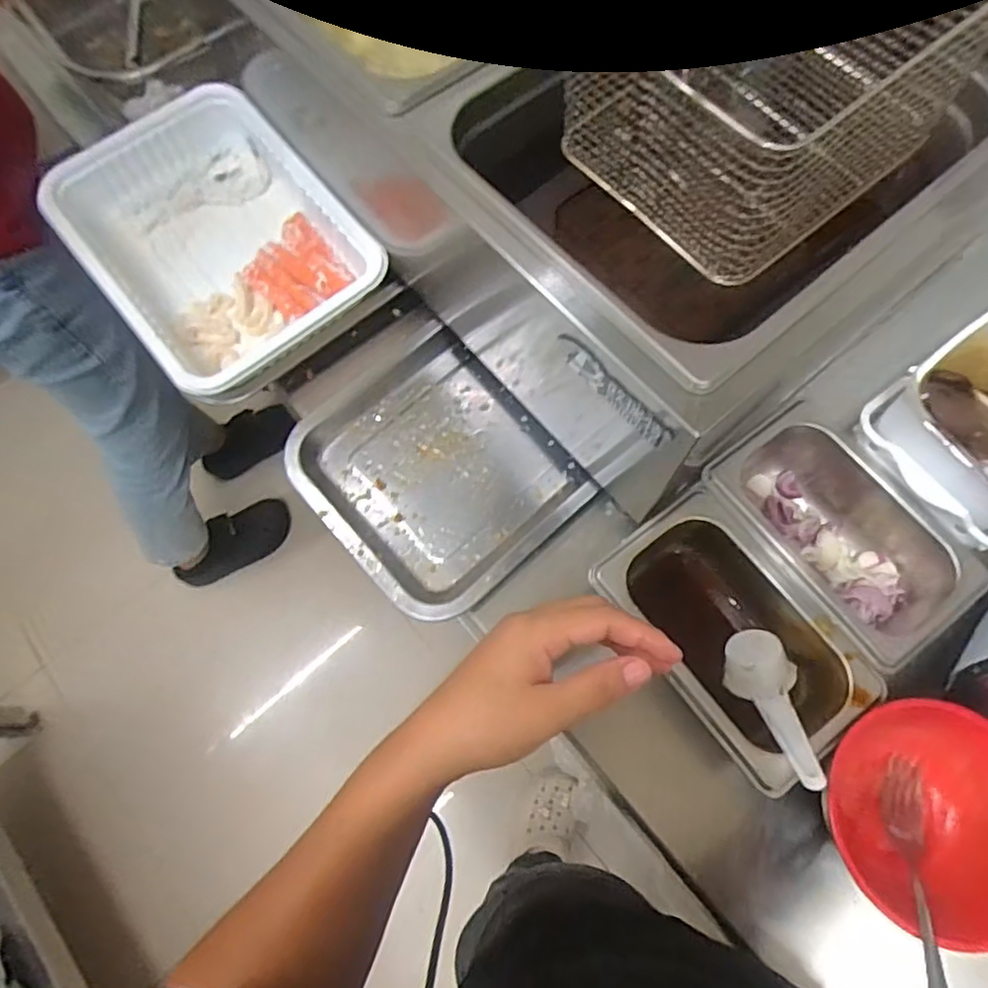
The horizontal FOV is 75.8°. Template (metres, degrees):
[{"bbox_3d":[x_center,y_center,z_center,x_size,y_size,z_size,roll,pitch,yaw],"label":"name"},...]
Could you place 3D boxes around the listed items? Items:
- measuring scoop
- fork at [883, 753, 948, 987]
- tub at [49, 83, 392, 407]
[{"bbox_3d":[0.179,0.135,0.400,0.038,0.028,0.108,-4,38,0],"label":"measuring scoop"},{"bbox_3d":[0.243,0.231,0.360,0.024,0.024,0.175,23,37,10],"label":"fork"},{"bbox_3d":[-0.241,-0.221,0.556,0.194,0.068,0.260,-39,74,-12],"label":"tub"}]

